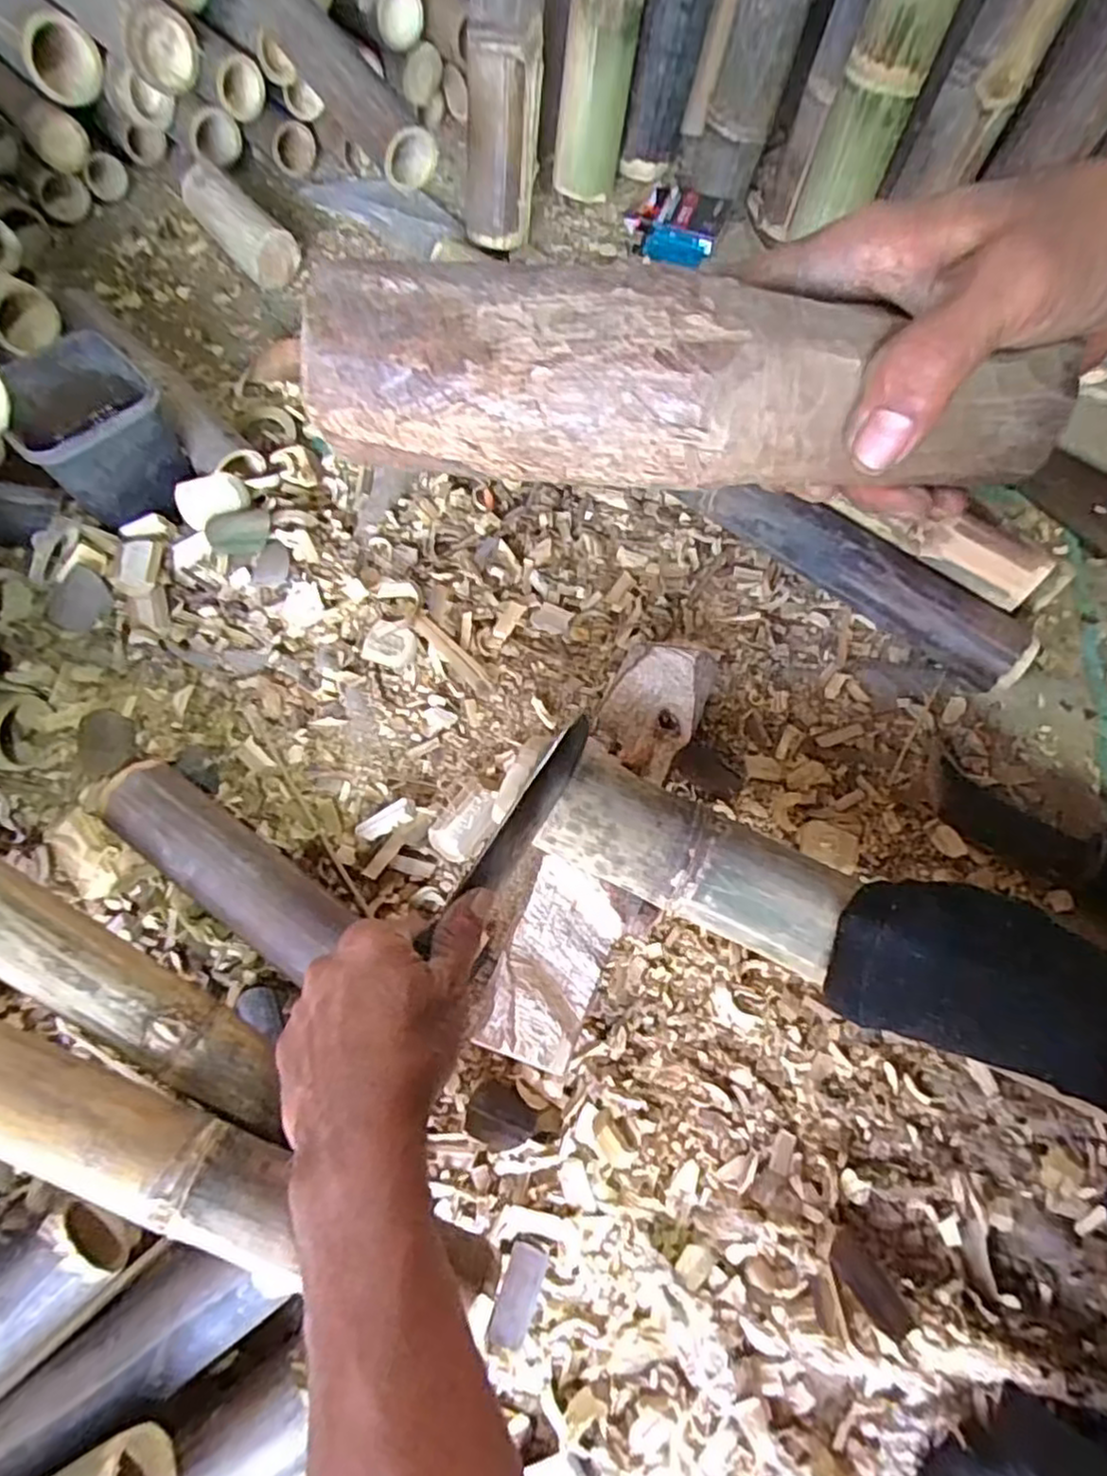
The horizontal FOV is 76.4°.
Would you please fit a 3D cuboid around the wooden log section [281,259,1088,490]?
[{"bbox_3d":[0.044,-0.114,0.231,0.241,0.046,0.047,3,70,-3],"label":"wooden log section"}]

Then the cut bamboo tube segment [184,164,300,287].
[{"bbox_3d":[-0.343,-0.553,0.767,0.056,0.061,0.154,-42,75,-13],"label":"cut bamboo tube segment"}]

